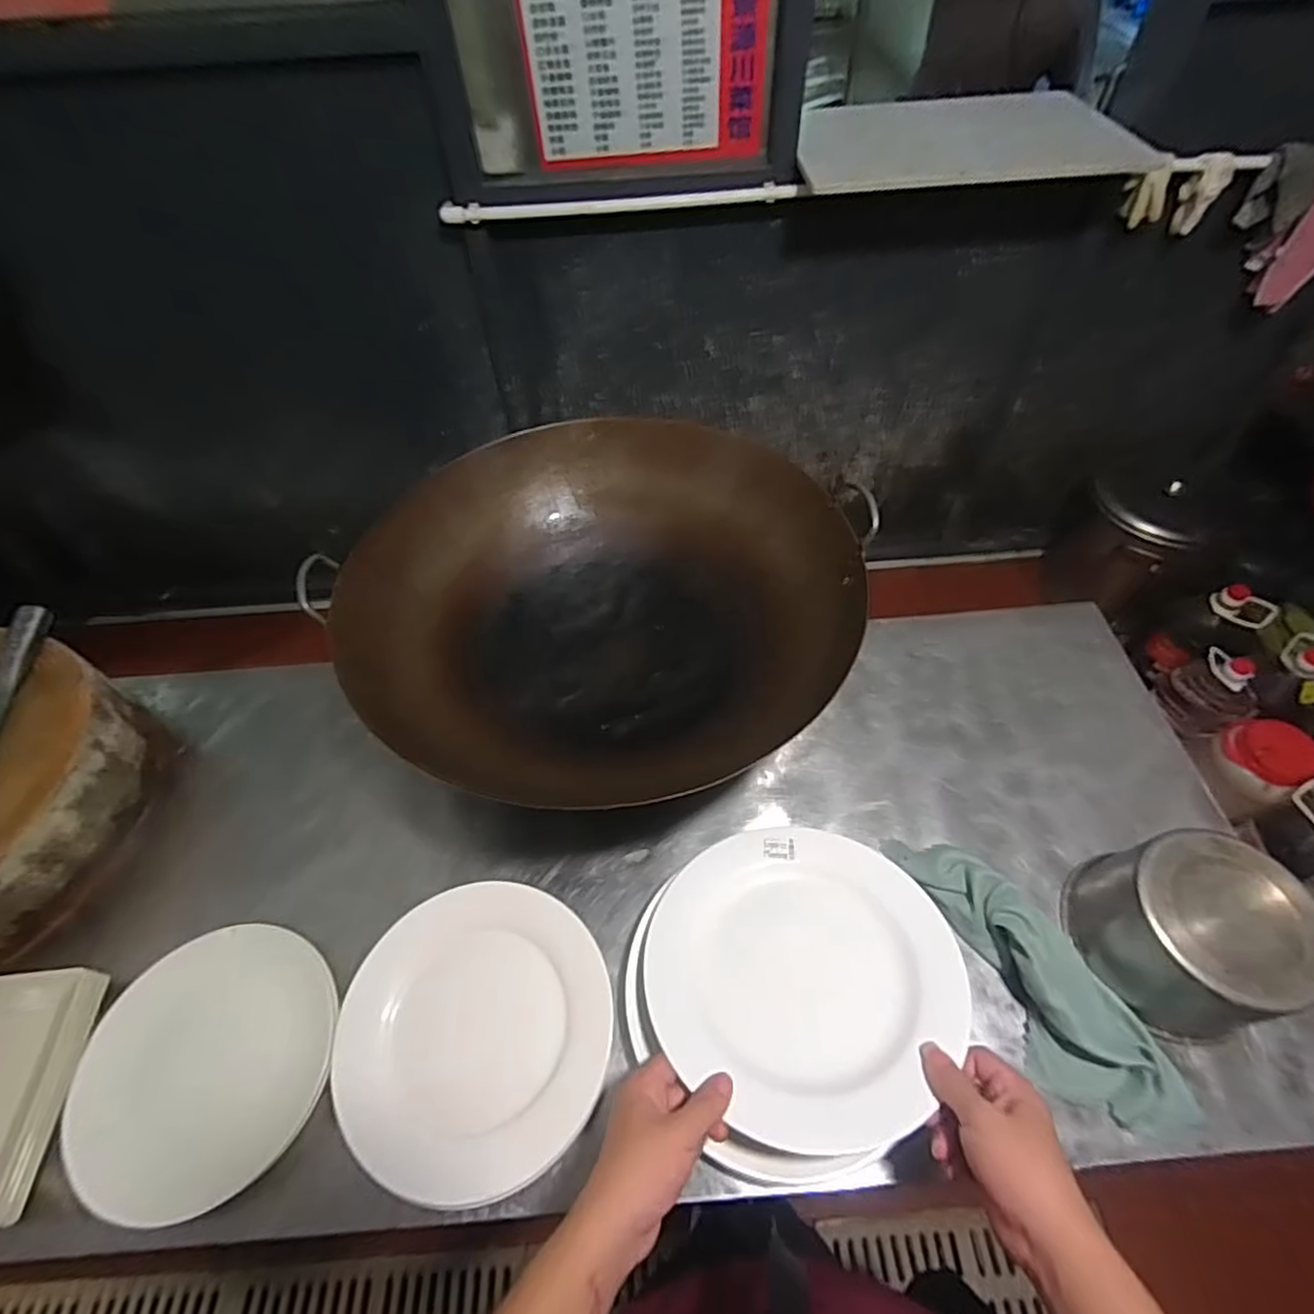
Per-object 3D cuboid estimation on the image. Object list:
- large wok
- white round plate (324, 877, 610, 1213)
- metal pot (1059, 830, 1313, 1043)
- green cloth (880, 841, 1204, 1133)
[{"bbox_3d":[-0.062,-0.069,0.801,0.554,0.182,0.493,16,57,14],"label":"large wok"},{"bbox_3d":[-0.168,0.339,0.582,0.242,0.026,0.240,-1,54,2],"label":"white round plate"},{"bbox_3d":[0.493,0.254,0.595,0.143,0.123,0.159,-17,55,-9],"label":"metal pot"},{"bbox_3d":[0.356,0.299,0.607,0.102,0.058,0.307,-31,59,-18],"label":"green cloth"}]

